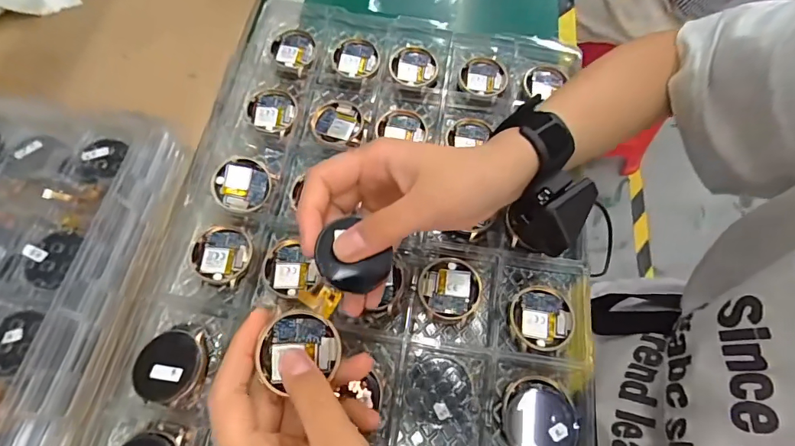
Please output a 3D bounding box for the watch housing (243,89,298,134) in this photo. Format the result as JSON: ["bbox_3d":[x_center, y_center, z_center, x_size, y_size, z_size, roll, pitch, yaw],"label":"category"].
[{"bbox_3d":[-0.108,-0.097,0.367,0.042,0.006,0.042,9,64,4],"label":"watch housing"}]

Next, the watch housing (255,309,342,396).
[{"bbox_3d":[-0.052,0.067,0.232,0.040,0.010,0.037,11,76,-22],"label":"watch housing"}]

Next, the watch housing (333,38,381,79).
[{"bbox_3d":[-0.036,-0.150,0.392,0.041,0.008,0.039,0,64,0],"label":"watch housing"}]

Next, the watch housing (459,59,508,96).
[{"bbox_3d":[0.077,-0.130,0.385,0.040,0.006,0.042,0,64,0],"label":"watch housing"}]

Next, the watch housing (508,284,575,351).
[{"bbox_3d":[0.099,0.066,0.299,0.042,0.009,0.042,0,64,0],"label":"watch housing"}]

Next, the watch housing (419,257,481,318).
[{"bbox_3d":[0.037,0.046,0.306,0.042,0.010,0.042,7,64,4],"label":"watch housing"}]

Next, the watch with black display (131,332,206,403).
[{"bbox_3d":[-0.146,0.093,0.278,0.042,0.018,0.043,3,64,2],"label":"watch with black display"}]

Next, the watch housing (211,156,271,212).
[{"bbox_3d":[-0.121,-0.030,0.336,0.042,0.010,0.042,1,85,-9],"label":"watch housing"}]

